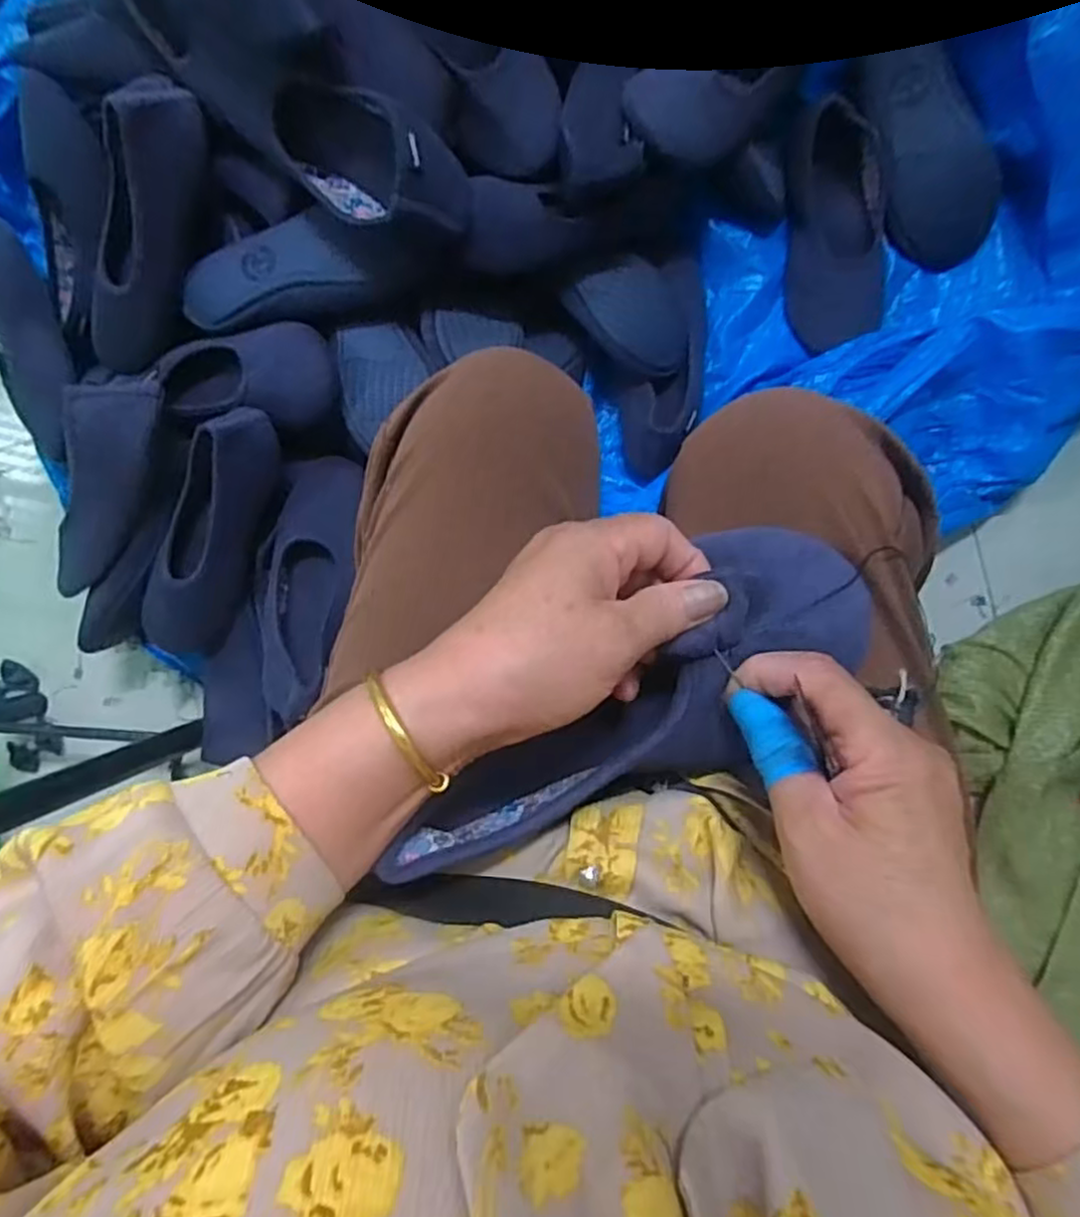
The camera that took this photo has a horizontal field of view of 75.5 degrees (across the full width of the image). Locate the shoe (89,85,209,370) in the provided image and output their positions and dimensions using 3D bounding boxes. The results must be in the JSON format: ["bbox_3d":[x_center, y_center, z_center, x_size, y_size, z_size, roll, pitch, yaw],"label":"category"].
[{"bbox_3d":[-0.376,-0.344,0.658,0.095,0.078,0.265,31,119,2],"label":"shoe"}]

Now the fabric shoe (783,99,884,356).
[{"bbox_3d":[0.307,-0.387,0.707,0.103,0.062,0.225,-1,93,4],"label":"fabric shoe"}]

